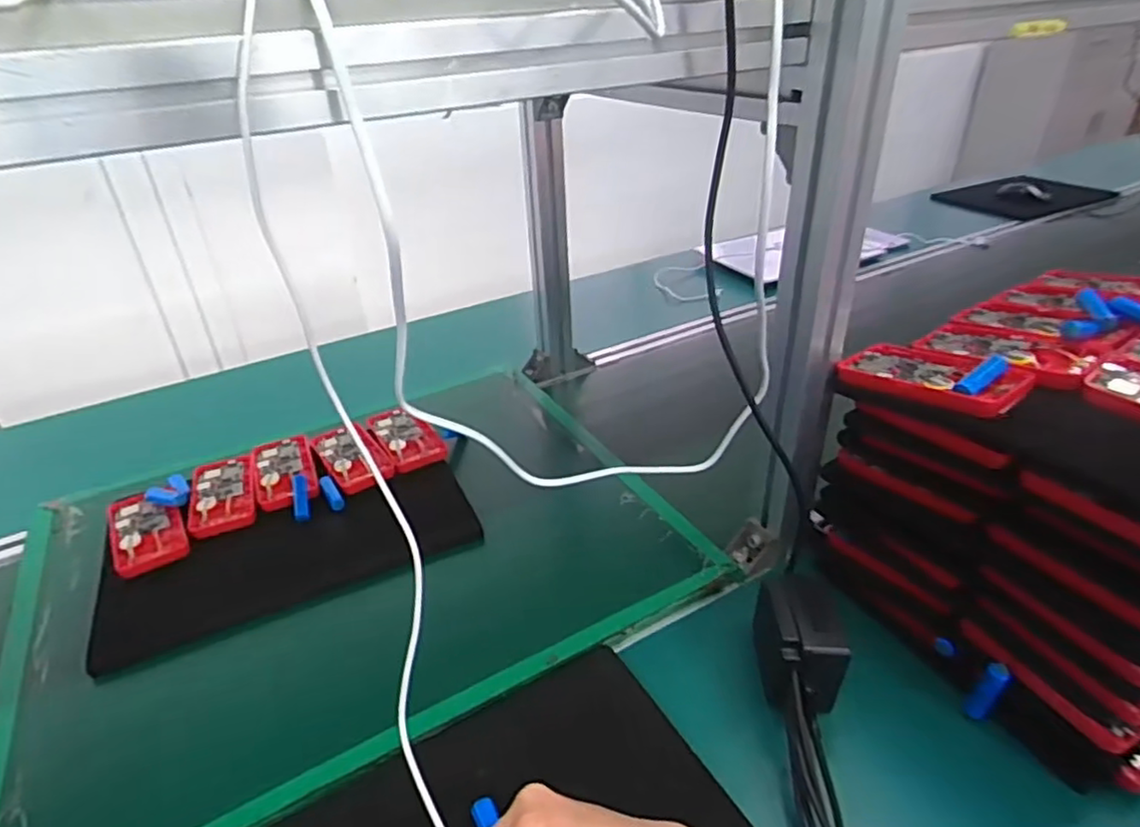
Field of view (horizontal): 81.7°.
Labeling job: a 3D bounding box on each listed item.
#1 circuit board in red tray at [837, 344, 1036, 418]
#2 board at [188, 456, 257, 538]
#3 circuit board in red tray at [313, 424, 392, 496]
[{"bbox_3d":[0.273,-0.030,0.497,0.066,0.023,0.132,-17,22,-20],"label":"circuit board in red tray"},{"bbox_3d":[-0.381,0.090,0.726,0.064,0.018,0.124,-16,35,-19],"label":"board"},{"bbox_3d":[-0.253,0.049,0.770,0.066,0.020,0.126,-23,37,-27],"label":"circuit board in red tray"}]

